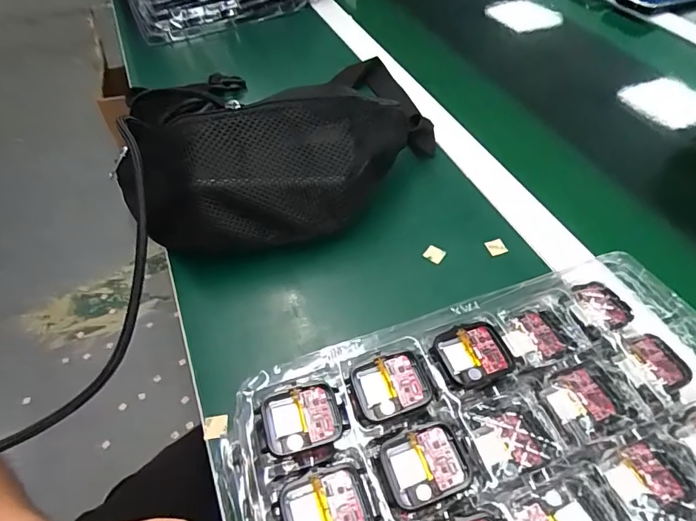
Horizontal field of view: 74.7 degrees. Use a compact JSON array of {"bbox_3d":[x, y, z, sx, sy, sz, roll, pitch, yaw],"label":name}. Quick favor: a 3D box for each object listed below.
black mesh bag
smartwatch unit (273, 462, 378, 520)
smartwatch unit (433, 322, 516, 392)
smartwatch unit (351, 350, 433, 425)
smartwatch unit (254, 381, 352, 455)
[{"bbox_3d":[-0.042,-0.091,0.401,0.285,0.111,0.117,-16,52,-12],"label":"black mesh bag"},{"bbox_3d":[-0.011,0.125,0.227,0.046,0.007,0.038,-16,52,-11],"label":"smartwatch unit"},{"bbox_3d":[0.078,0.058,0.281,0.045,0.004,0.039,-16,52,-12],"label":"smartwatch unit"},{"bbox_3d":[0.027,0.074,0.269,0.044,0.004,0.036,-15,52,-11],"label":"smartwatch unit"},{"bbox_3d":[-0.026,0.091,0.262,0.046,0.006,0.035,-14,52,-10],"label":"smartwatch unit"}]

